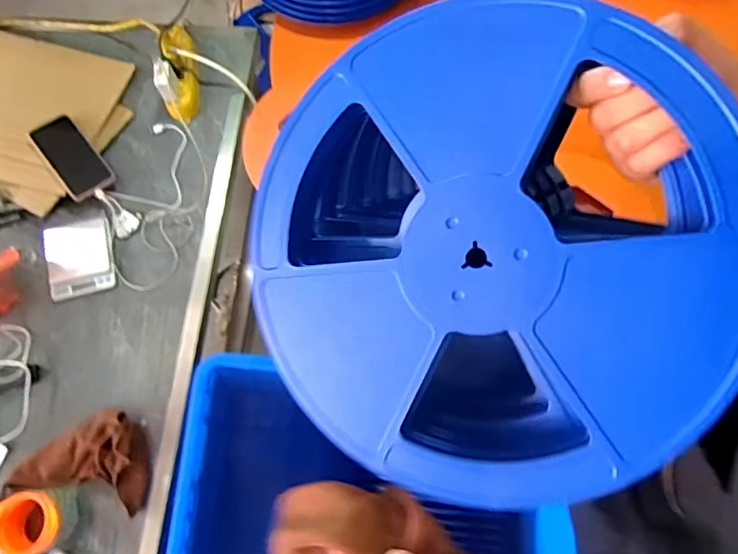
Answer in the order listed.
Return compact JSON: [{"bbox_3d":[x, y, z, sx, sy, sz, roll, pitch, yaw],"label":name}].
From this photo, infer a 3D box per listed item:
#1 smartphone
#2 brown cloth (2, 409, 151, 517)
[{"bbox_3d":[-0.517,-0.210,0.919,0.078,0.010,0.161,-35,80,-26],"label":"smartphone"},{"bbox_3d":[-0.414,0.260,0.772,0.199,0.047,0.134,12,74,5],"label":"brown cloth"}]

